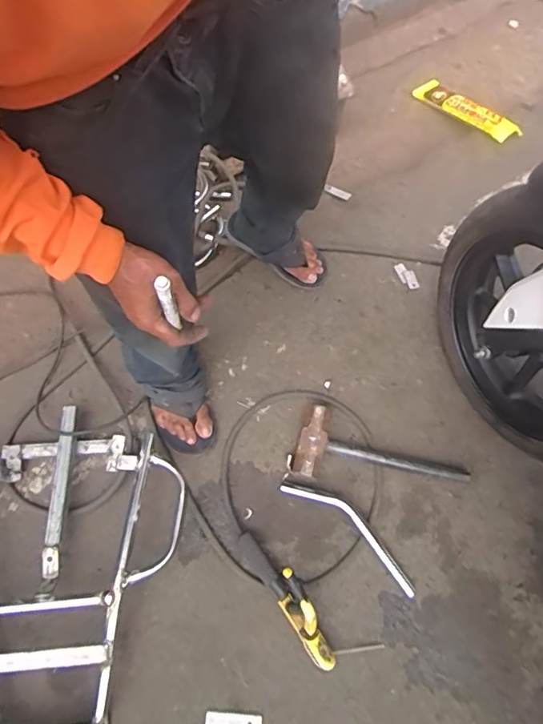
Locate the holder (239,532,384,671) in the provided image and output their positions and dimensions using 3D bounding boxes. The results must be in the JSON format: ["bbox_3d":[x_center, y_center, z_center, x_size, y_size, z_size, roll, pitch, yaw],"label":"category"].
[{"bbox_3d":[0.046,0.414,0.857,0.298,0.083,0.091,40,71,13],"label":"holder"}]

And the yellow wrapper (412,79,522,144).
[{"bbox_3d":[0.542,-0.708,1.425,0.065,0.042,0.344,-36,61,-15],"label":"yellow wrapper"}]

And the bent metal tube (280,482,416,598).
[{"bbox_3d":[0.148,0.306,0.933,0.291,0.024,0.057,38,71,12],"label":"bent metal tube"}]

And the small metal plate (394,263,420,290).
[{"bbox_3d":[0.313,-0.199,1.171,0.037,0.004,0.073,-23,71,-11],"label":"small metal plate"}]

